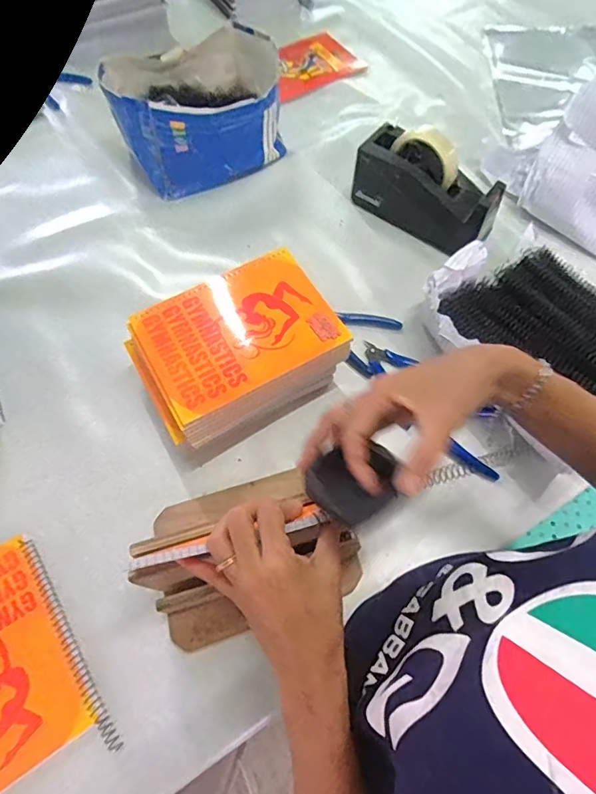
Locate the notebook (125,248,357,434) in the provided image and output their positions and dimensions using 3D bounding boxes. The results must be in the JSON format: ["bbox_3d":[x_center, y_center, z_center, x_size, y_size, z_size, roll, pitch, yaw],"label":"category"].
[{"bbox_3d":[-0.064,-0.075,0.509,0.200,0.007,0.148,-27,68,-13],"label":"notebook"}]

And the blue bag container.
[{"bbox_3d":[-0.145,-0.429,0.706,0.241,0.129,0.189,-15,66,-8],"label":"blue bag container"}]

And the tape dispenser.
[{"bbox_3d":[0.180,-0.299,0.655,0.200,0.109,0.075,36,69,15],"label":"tape dispenser"}]

